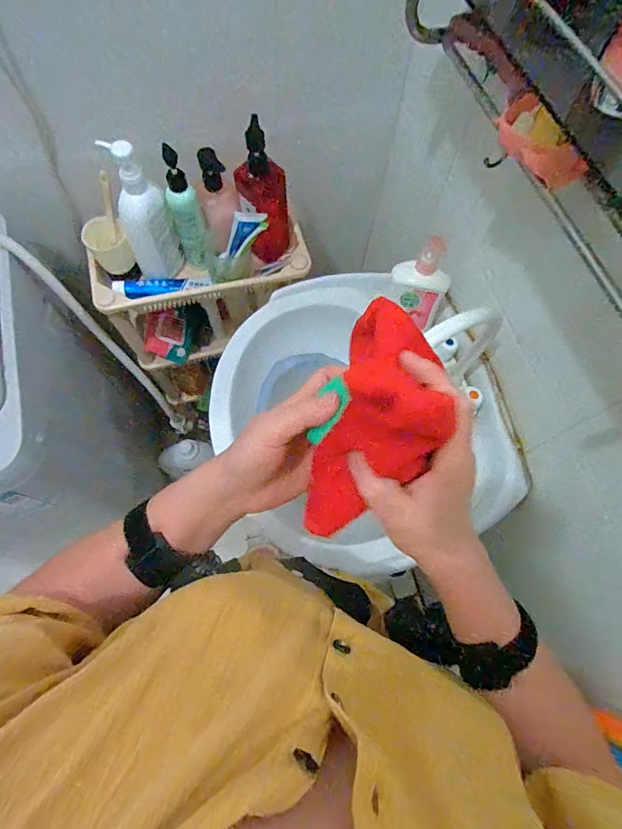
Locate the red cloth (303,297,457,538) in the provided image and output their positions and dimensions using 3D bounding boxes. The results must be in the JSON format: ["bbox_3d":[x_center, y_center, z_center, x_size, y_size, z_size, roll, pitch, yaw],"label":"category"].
[{"bbox_3d":[0.045,0.003,0.256,0.067,0.034,0.151,18,84,5],"label":"red cloth"}]

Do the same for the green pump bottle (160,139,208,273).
[{"bbox_3d":[-0.219,-0.348,0.739,0.049,0.209,0.071,-15,70,-8],"label":"green pump bottle"}]

